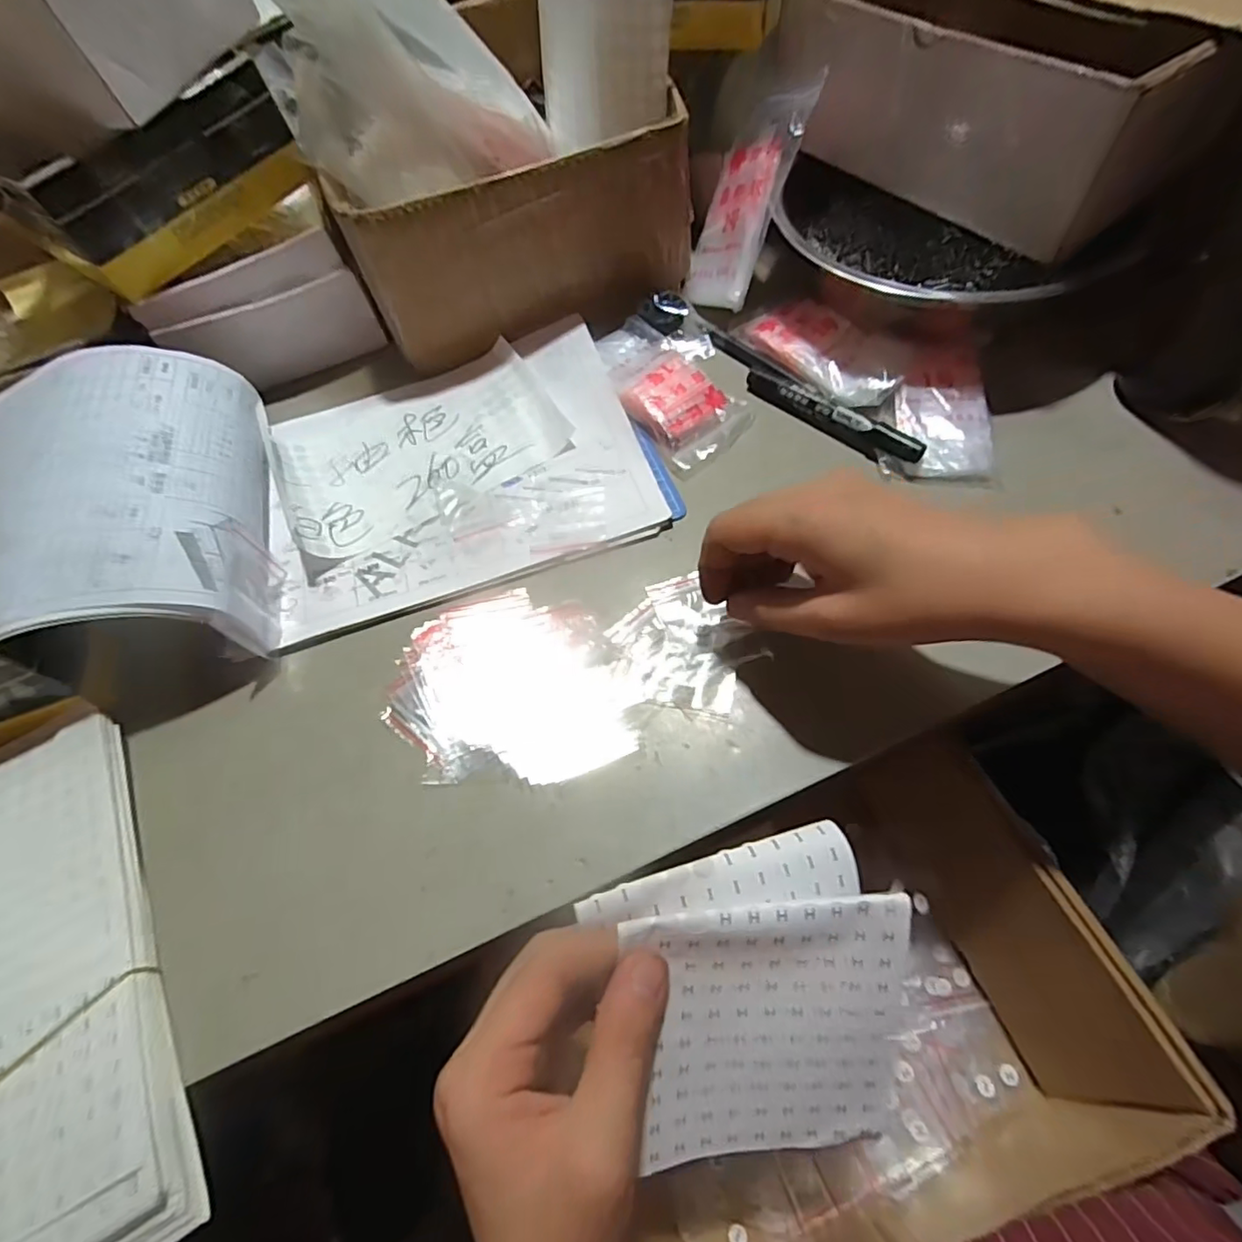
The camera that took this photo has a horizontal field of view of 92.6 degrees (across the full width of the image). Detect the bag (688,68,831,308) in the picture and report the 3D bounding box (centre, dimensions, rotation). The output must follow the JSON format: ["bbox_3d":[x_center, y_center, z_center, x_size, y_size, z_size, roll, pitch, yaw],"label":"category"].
[{"bbox_3d":[0.090,-0.315,0.444,0.013,0.148,0.075,8,21,-39],"label":"bag"}]

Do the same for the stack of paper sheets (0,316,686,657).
[{"bbox_3d":[-0.205,-0.096,0.378,0.446,0.070,0.216,-19,61,-6],"label":"stack of paper sheets"}]

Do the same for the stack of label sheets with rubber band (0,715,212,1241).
[{"bbox_3d":[-0.284,0.178,0.274,0.130,0.022,0.248,-29,62,-9],"label":"stack of label sheets with rubber band"}]

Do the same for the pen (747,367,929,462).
[{"bbox_3d":[0.141,-0.141,0.402,0.019,0.015,0.131,-43,65,-16],"label":"pen"}]

